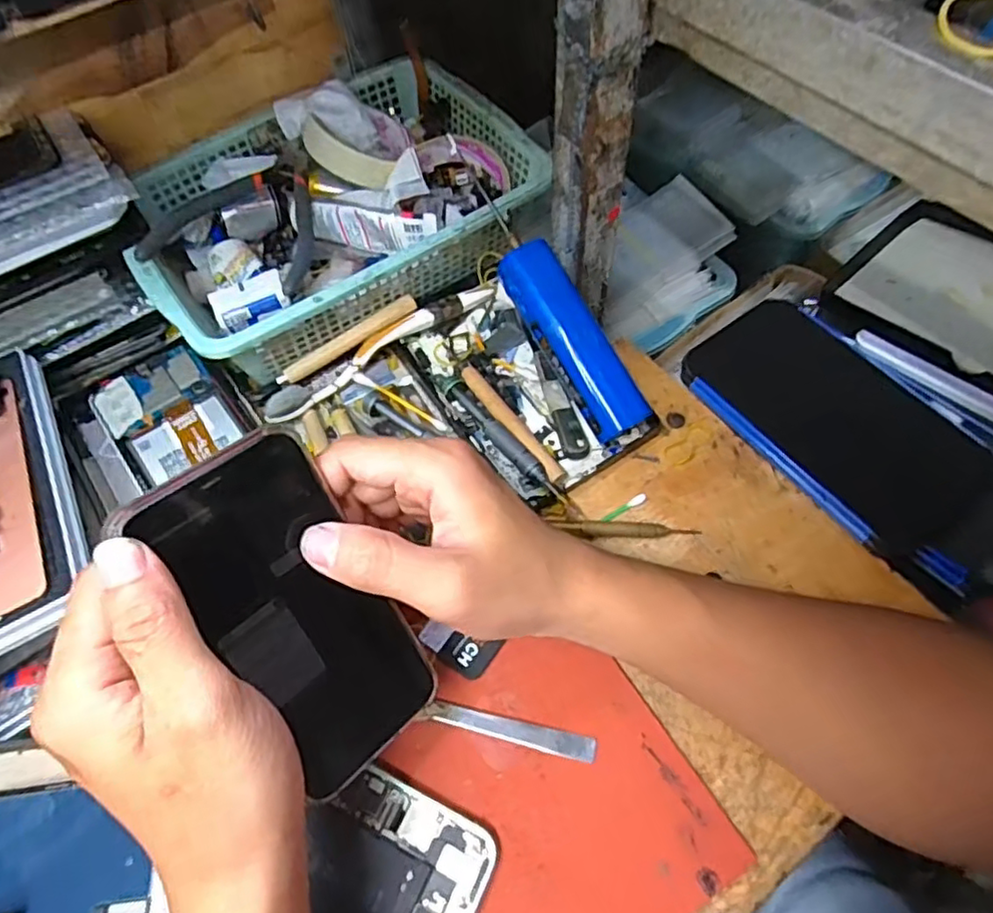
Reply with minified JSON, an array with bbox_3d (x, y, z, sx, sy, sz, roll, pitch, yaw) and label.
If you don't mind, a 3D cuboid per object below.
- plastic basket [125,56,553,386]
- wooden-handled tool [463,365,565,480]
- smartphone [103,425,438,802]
[{"bbox_3d":[-0.115,-0.173,0.452,0.264,0.063,0.185,-32,64,-14],"label":"plastic basket"},{"bbox_3d":[0.010,-0.022,0.410,0.013,0.013,0.101,-33,64,-15],"label":"wooden-handled tool"},{"bbox_3d":[-0.079,0.064,0.263,0.011,0.146,0.068,-2,31,48],"label":"smartphone"}]

